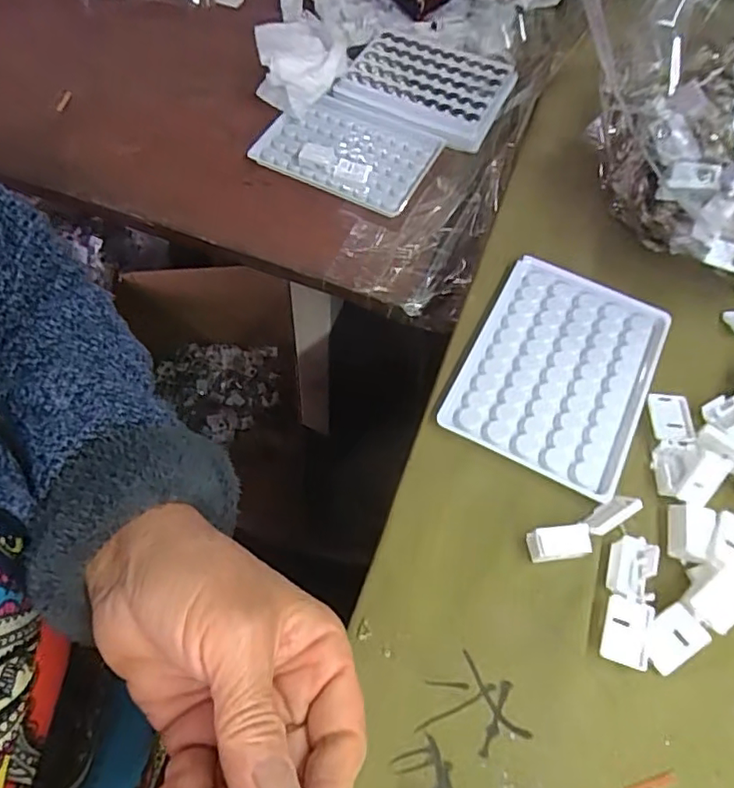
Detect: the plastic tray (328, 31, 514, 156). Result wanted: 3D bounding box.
[{"bbox_3d":[0.049,-0.249,0.483,0.124,0.026,0.090,22,62,12],"label":"plastic tray"}]

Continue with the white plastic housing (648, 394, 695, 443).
[{"bbox_3d":[0.161,0.012,0.309,0.021,0.004,0.028,5,60,3],"label":"white plastic housing"}]

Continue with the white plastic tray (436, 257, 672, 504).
[{"bbox_3d":[0.106,-0.015,0.323,0.093,0.007,0.126,25,63,14],"label":"white plastic tray"}]

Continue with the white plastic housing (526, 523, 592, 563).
[{"bbox_3d":[0.089,0.069,0.273,0.027,0.015,0.014,-2,60,-1],"label":"white plastic housing"}]

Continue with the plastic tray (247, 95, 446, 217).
[{"bbox_3d":[-0.014,-0.189,0.457,0.125,0.019,0.083,25,64,10],"label":"plastic tray"}]

